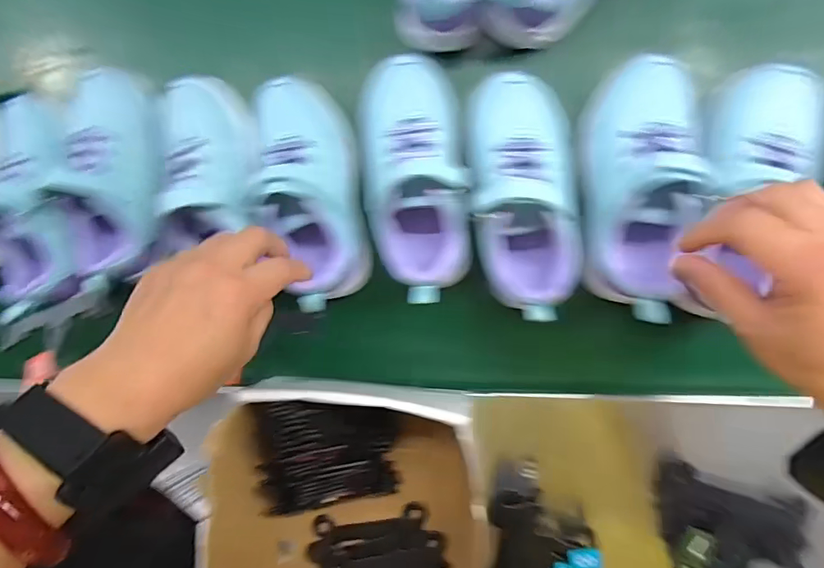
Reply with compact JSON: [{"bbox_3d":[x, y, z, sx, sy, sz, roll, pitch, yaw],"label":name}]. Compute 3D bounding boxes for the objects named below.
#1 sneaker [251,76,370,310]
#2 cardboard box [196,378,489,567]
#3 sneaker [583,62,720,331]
[{"bbox_3d":[-0.089,-0.076,0.388,0.073,0.078,0.189,-14,82,8],"label":"sneaker"},{"bbox_3d":[-0.047,0.202,0.385,0.209,0.101,0.249,5,95,7],"label":"cardboard box"},{"bbox_3d":[0.168,-0.074,0.355,0.076,0.072,0.194,0,94,7],"label":"sneaker"}]

